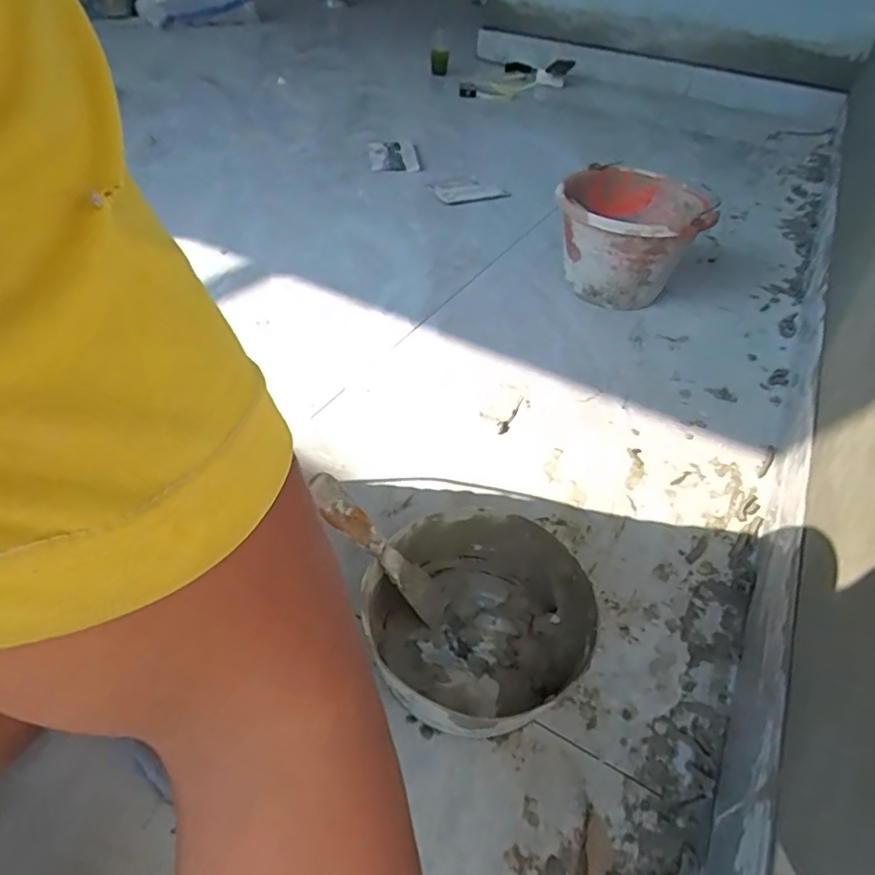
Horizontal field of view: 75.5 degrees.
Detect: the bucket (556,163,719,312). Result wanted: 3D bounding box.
[{"bbox_3d":[0.310,-0.325,0.948,0.220,0.165,0.234,3,43,-3],"label":"bucket"}]

